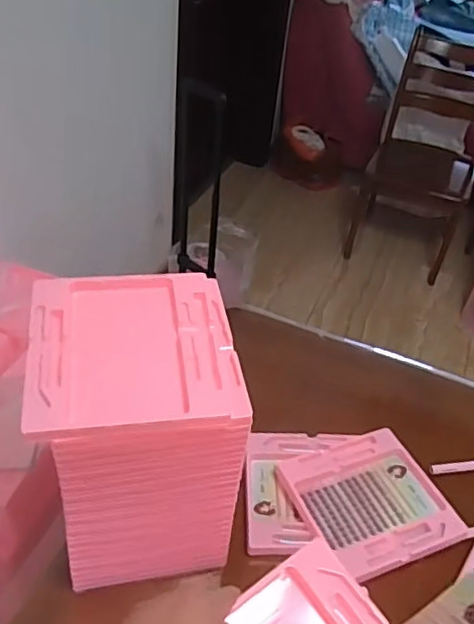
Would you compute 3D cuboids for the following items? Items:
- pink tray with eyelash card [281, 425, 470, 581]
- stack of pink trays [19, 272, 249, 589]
[{"bbox_3d":[0.184,0.252,0.826,0.185,0.025,0.195,-13,45,-22],"label":"pink tray with eyelash card"},{"bbox_3d":[-0.116,0.141,0.705,0.216,0.311,0.189,-3,42,-11],"label":"stack of pink trays"}]

